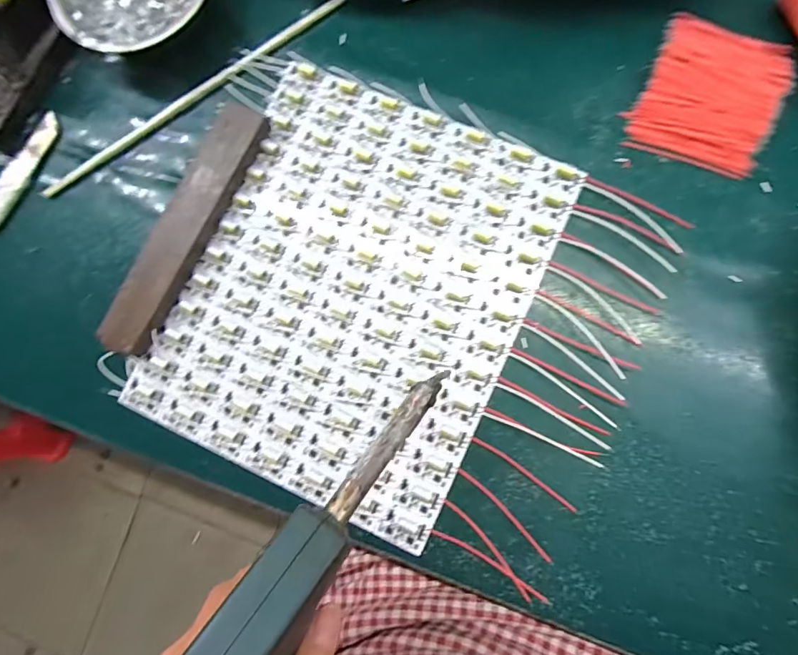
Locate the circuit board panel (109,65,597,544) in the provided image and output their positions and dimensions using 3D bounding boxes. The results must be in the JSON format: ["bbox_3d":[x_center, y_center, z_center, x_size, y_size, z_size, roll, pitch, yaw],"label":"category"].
[{"bbox_3d":[-0.030,-0.027,0.313,0.232,0.007,0.287,24,86,6],"label":"circuit board panel"}]

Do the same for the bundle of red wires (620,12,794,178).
[{"bbox_3d":[0.220,-0.165,0.307,0.089,0.016,0.097,21,86,6],"label":"bundle of red wires"}]

